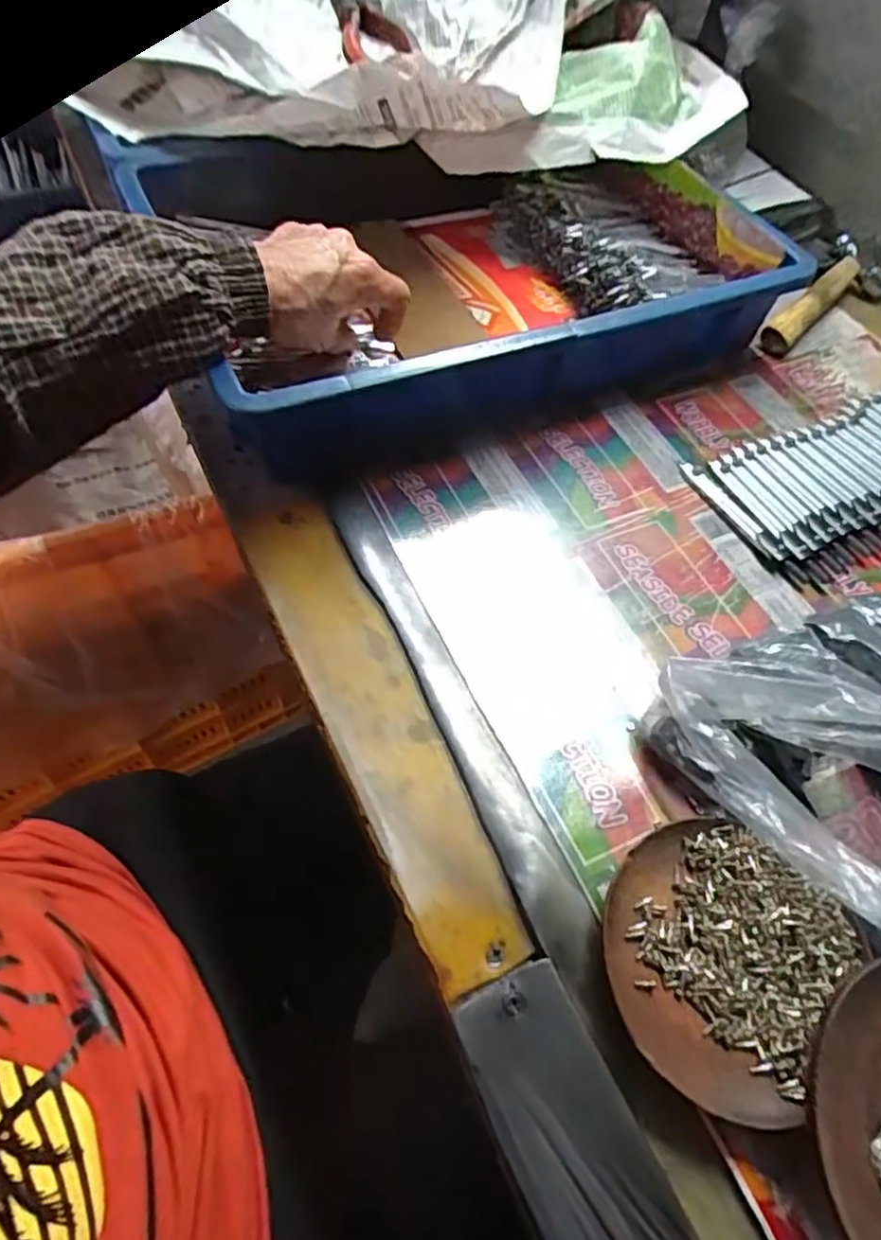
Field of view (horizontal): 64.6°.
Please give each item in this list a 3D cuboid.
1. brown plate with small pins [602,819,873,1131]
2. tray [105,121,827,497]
[{"bbox_3d":[0.119,0.144,0.298,0.096,0.013,0.105,1,56,-1],"label":"brown plate with small pins"},{"bbox_3d":[0.010,-0.267,0.524,0.415,0.089,0.304,-18,58,-14],"label":"tray"}]

